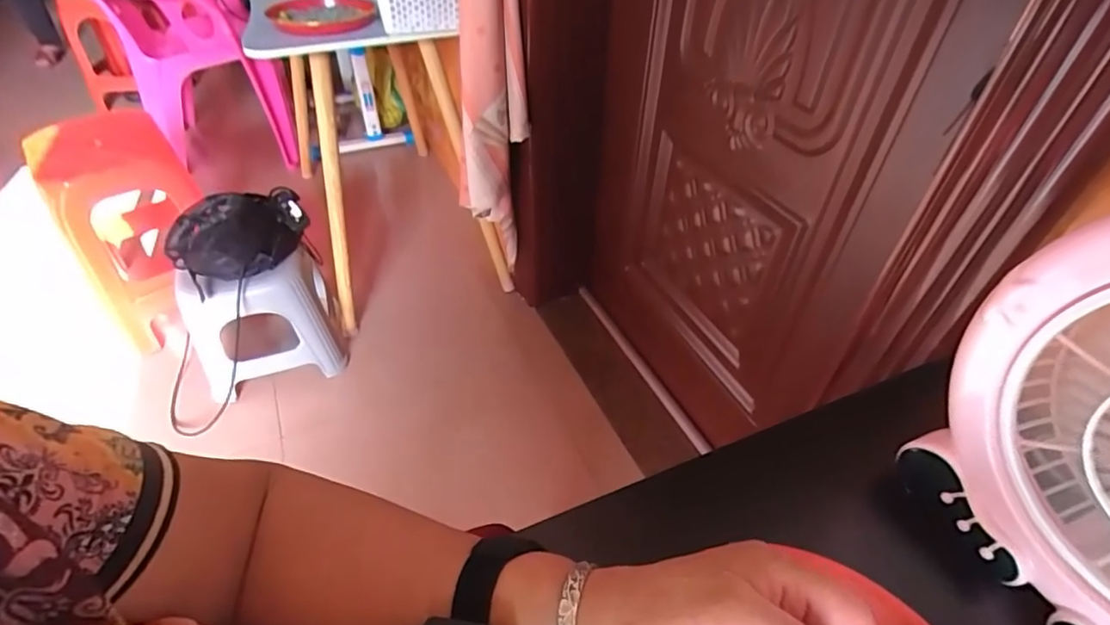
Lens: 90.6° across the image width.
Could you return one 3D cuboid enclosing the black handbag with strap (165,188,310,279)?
[{"bbox_3d":[-0.671,-0.179,1.175,0.166,0.119,0.277,35,53,29],"label":"black handbag with strap"}]

